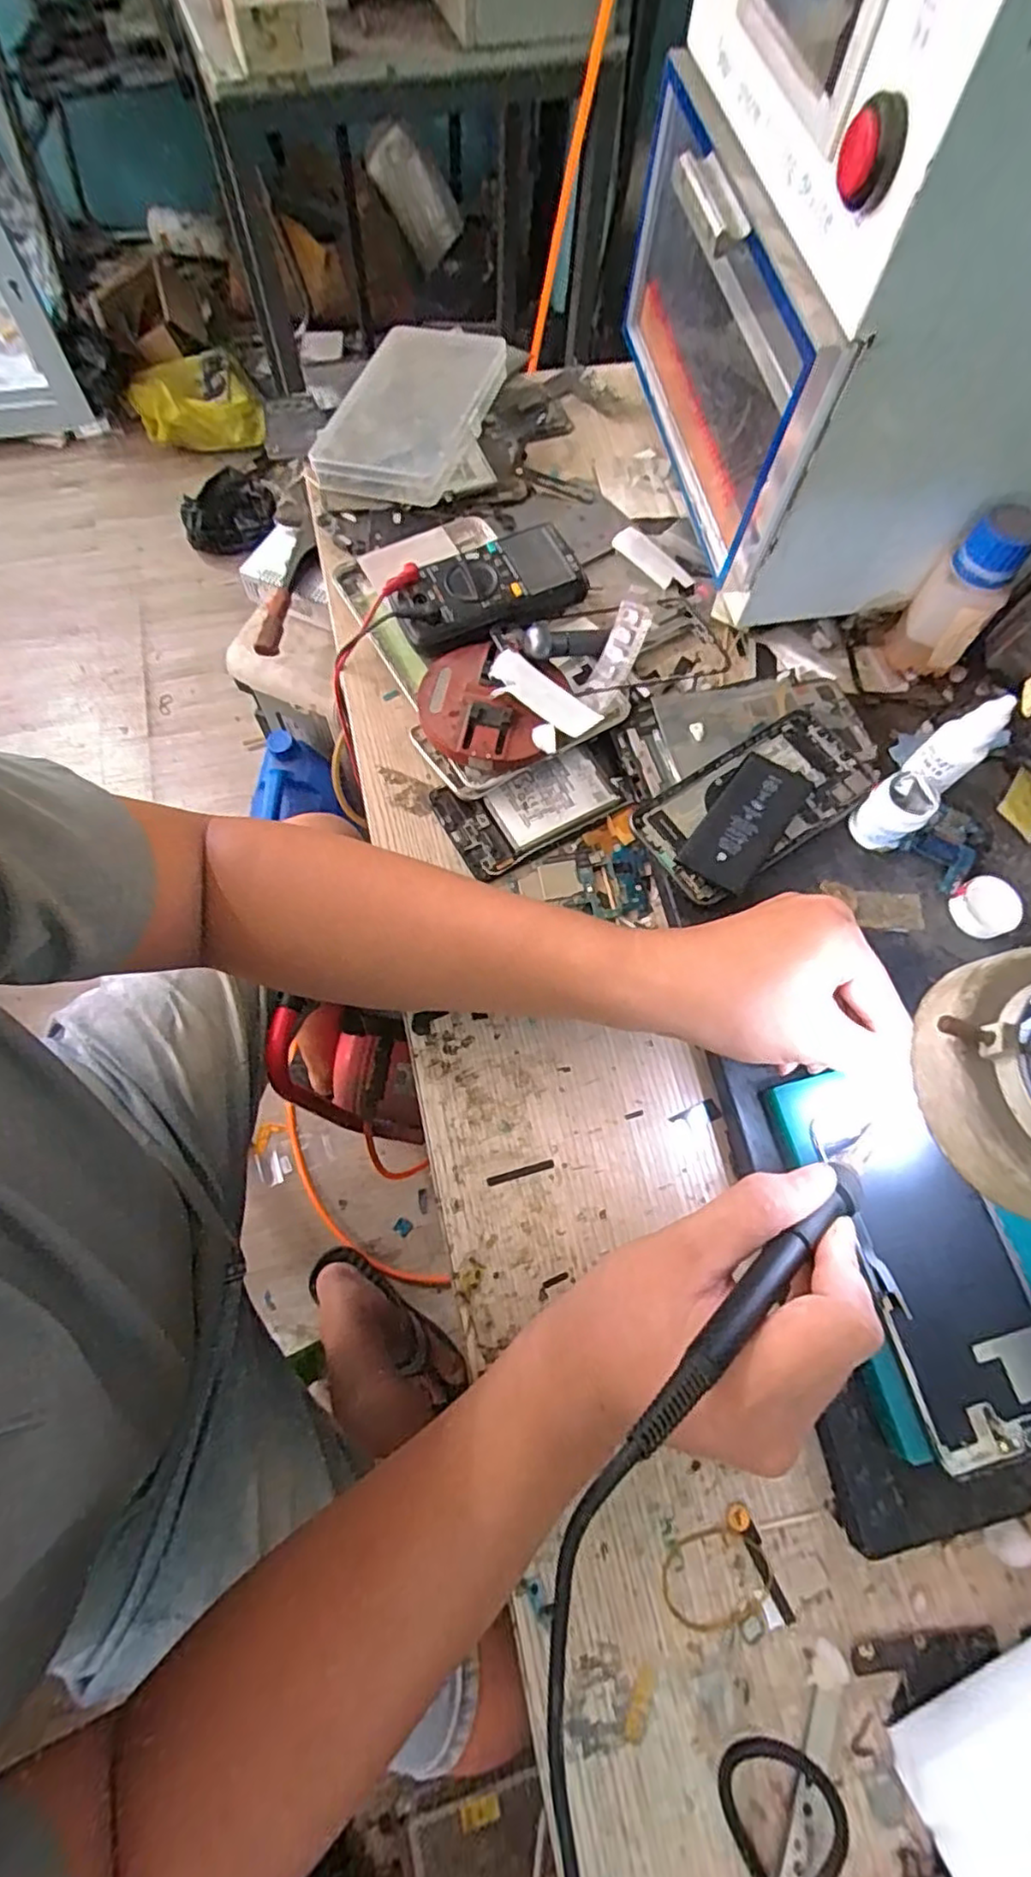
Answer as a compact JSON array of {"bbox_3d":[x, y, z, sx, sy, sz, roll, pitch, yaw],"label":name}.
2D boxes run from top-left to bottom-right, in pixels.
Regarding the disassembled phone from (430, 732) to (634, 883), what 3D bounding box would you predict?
[{"bbox_3d":[0.015,-0.088,0.428,0.121,0.006,0.066,-25,74,-12],"label":"disassembled phone"}]

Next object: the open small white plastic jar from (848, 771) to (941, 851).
[{"bbox_3d":[0.223,-0.075,0.395,0.032,0.036,0.033,1,70,-3],"label":"open small white plastic jar"}]

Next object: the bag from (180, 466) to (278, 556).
[{"bbox_3d":[-0.627,-0.935,1.448,0.199,0.105,0.147,-32,75,-14],"label":"bag"}]

